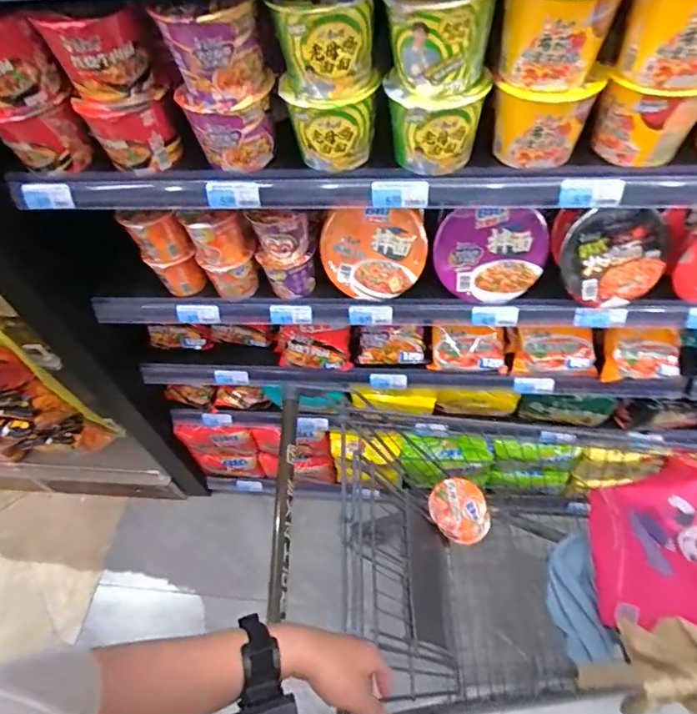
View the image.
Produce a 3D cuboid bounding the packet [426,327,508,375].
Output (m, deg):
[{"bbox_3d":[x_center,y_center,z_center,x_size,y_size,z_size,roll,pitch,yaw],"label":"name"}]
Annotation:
[{"bbox_3d":[0.254,-0.014,1.050,0.155,0.095,0.039,5,14,11],"label":"packet"}]

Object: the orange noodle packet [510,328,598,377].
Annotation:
[{"bbox_3d":[0.429,-0.010,1.034,0.160,0.101,0.040,7,14,12],"label":"orange noodle packet"}]

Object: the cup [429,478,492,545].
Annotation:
[{"bbox_3d":[0.230,0.320,1.027,0.123,0.106,0.100,20,59,18],"label":"cup"}]

